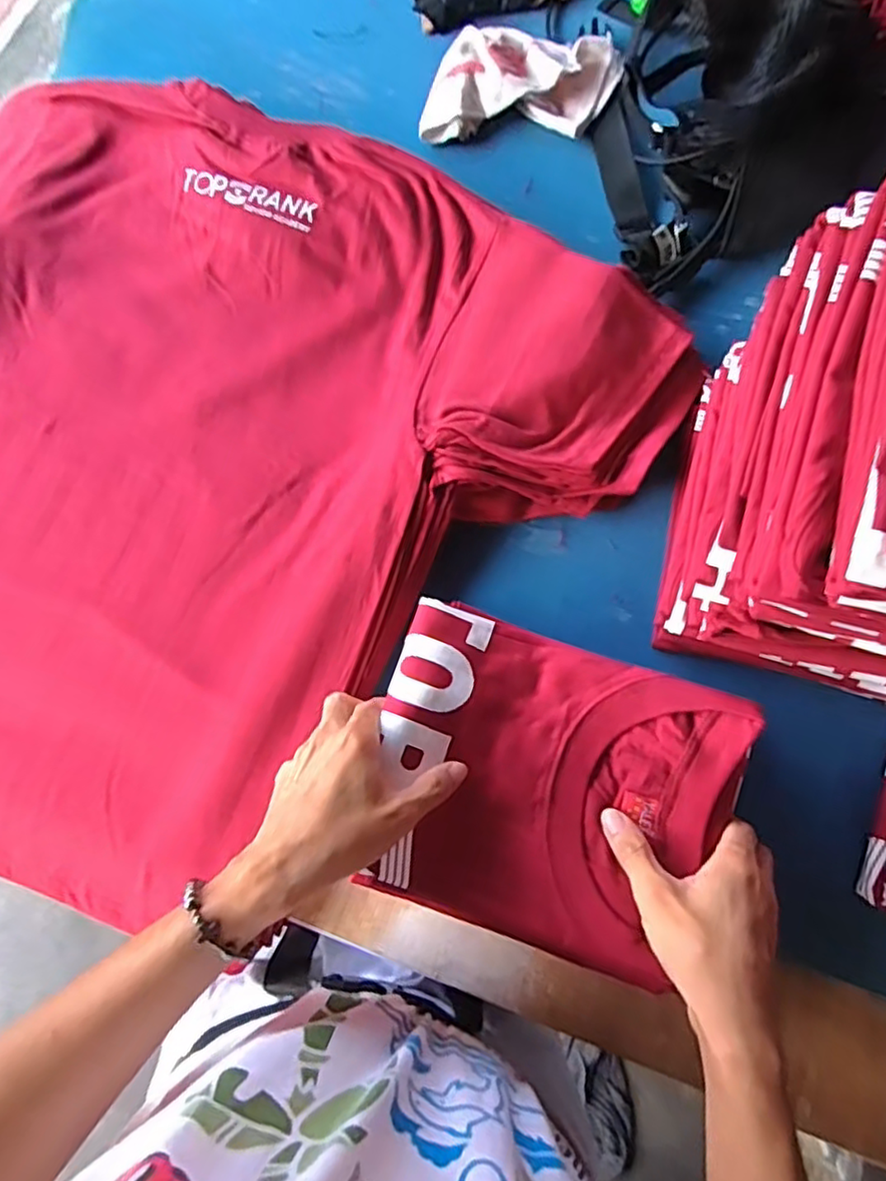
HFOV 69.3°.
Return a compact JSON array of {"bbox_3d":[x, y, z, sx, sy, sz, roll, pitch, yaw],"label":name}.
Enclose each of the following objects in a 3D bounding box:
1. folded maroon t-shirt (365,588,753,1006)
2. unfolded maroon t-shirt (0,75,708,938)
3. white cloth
[{"bbox_3d":[0.064,0.124,0.414,0.222,0.032,0.187,20,73,7],"label":"folded maroon t-shirt"},{"bbox_3d":[-0.195,-0.097,0.526,0.671,0.037,0.646,17,78,6],"label":"unfolded maroon t-shirt"},{"bbox_3d":[0.078,-0.514,0.648,0.199,0.038,0.113,0,72,-3],"label":"white cloth"}]

